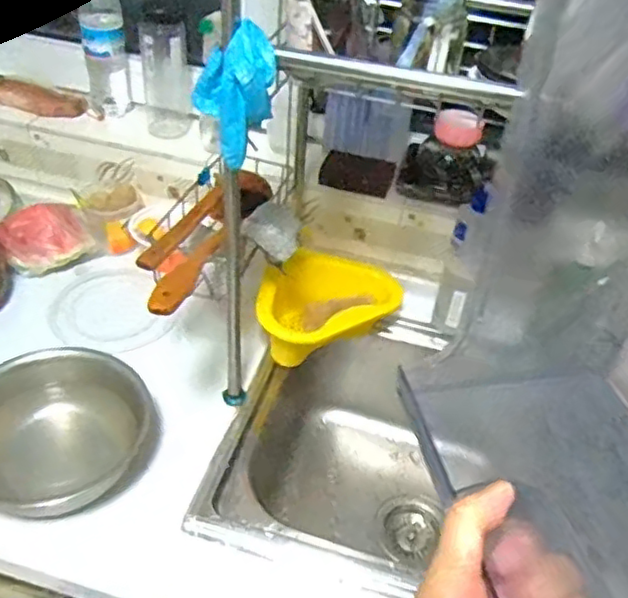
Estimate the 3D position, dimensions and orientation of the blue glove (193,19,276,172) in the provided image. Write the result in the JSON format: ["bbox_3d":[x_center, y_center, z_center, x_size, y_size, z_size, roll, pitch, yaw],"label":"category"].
[{"bbox_3d":[-0.067,-0.184,0.562,0.048,0.102,0.078,-18,45,-25],"label":"blue glove"}]

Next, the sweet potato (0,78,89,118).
[{"bbox_3d":[-0.450,-0.324,1.056,0.158,0.037,0.044,9,40,4],"label":"sweet potato"}]

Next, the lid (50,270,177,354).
[{"bbox_3d":[-0.295,0.015,0.940,0.155,0.014,0.167,3,40,-3],"label":"lid"}]

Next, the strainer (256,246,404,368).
[{"bbox_3d":[0.002,0.001,0.915,0.221,0.086,0.144,-24,48,-30],"label":"strainer"}]

